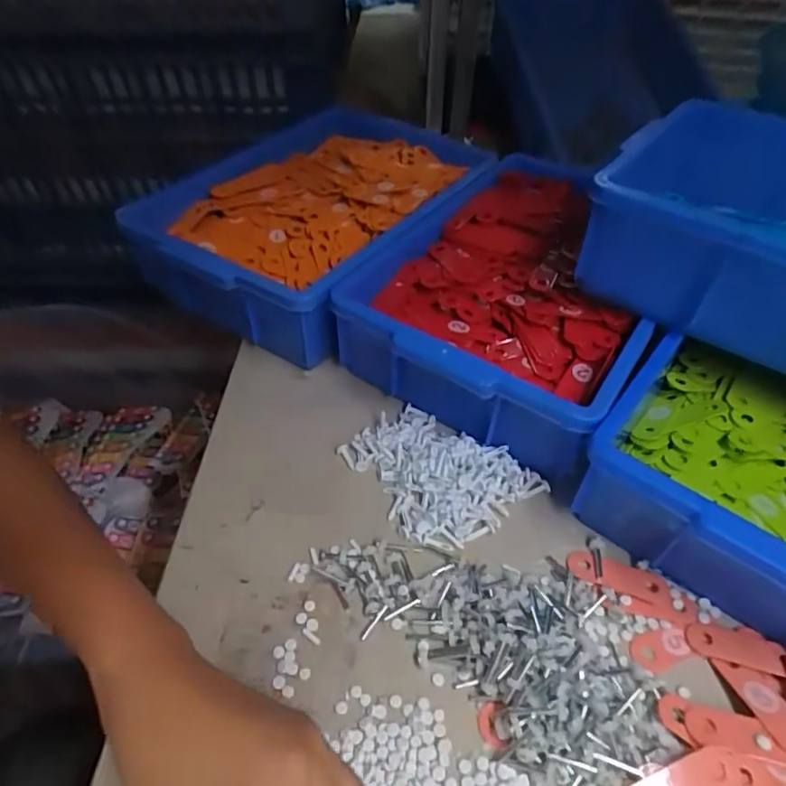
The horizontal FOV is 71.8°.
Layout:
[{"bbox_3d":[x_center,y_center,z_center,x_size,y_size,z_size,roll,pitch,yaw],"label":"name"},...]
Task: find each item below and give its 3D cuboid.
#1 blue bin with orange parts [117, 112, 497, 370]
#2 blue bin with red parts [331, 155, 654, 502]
[{"bbox_3d":[-0.079,-0.194,0.619,0.248,0.109,0.364,26,52,21],"label":"blue bin with orange parts"},{"bbox_3d":[0.128,-0.096,0.533,0.239,0.100,0.333,27,52,21],"label":"blue bin with red parts"}]

